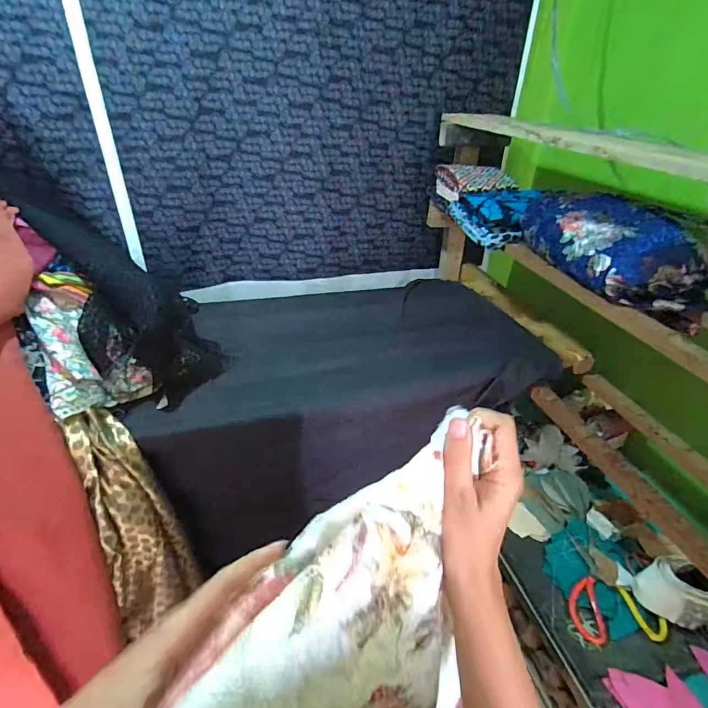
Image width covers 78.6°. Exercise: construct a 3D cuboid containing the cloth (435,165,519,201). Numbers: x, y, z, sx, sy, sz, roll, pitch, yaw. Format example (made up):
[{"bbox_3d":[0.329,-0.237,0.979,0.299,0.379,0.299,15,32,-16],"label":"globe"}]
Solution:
[{"bbox_3d":[0.319,-0.448,1.135,0.174,0.064,0.147,-4,37,-12],"label":"cloth"}]

